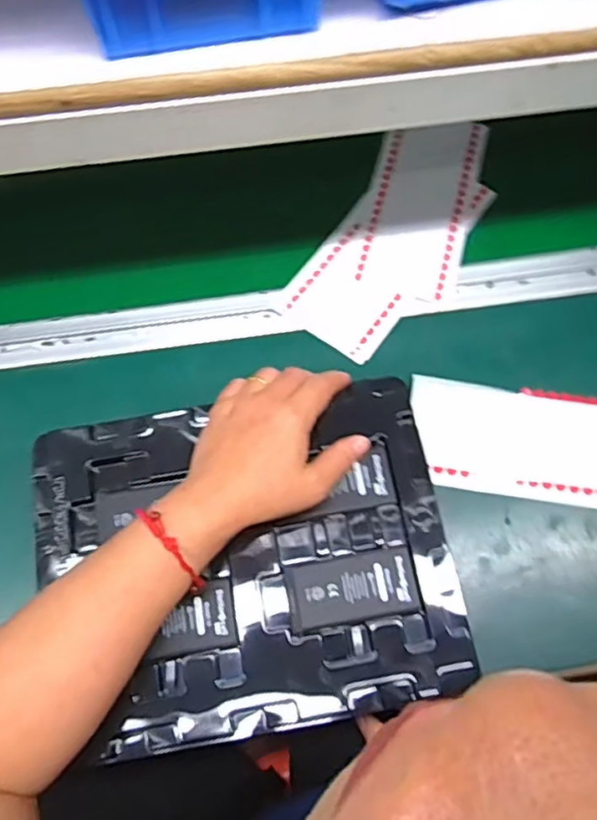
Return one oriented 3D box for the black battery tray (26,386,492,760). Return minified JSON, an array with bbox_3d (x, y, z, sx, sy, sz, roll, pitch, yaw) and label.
[{"bbox_3d":[-0.036,0.099,0.435,0.273,0.024,0.218,-10,66,-3],"label":"black battery tray"}]

